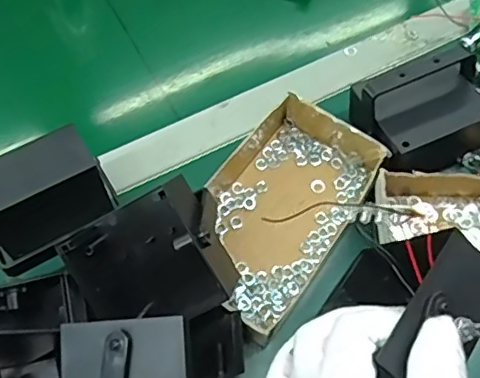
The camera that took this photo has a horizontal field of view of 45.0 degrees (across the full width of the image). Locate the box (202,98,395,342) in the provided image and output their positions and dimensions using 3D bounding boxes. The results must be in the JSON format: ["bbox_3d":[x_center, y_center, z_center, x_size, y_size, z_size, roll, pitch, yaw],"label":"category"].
[{"bbox_3d":[0.027,0.012,0.451,0.112,0.034,0.175,34,66,17],"label":"box"}]

